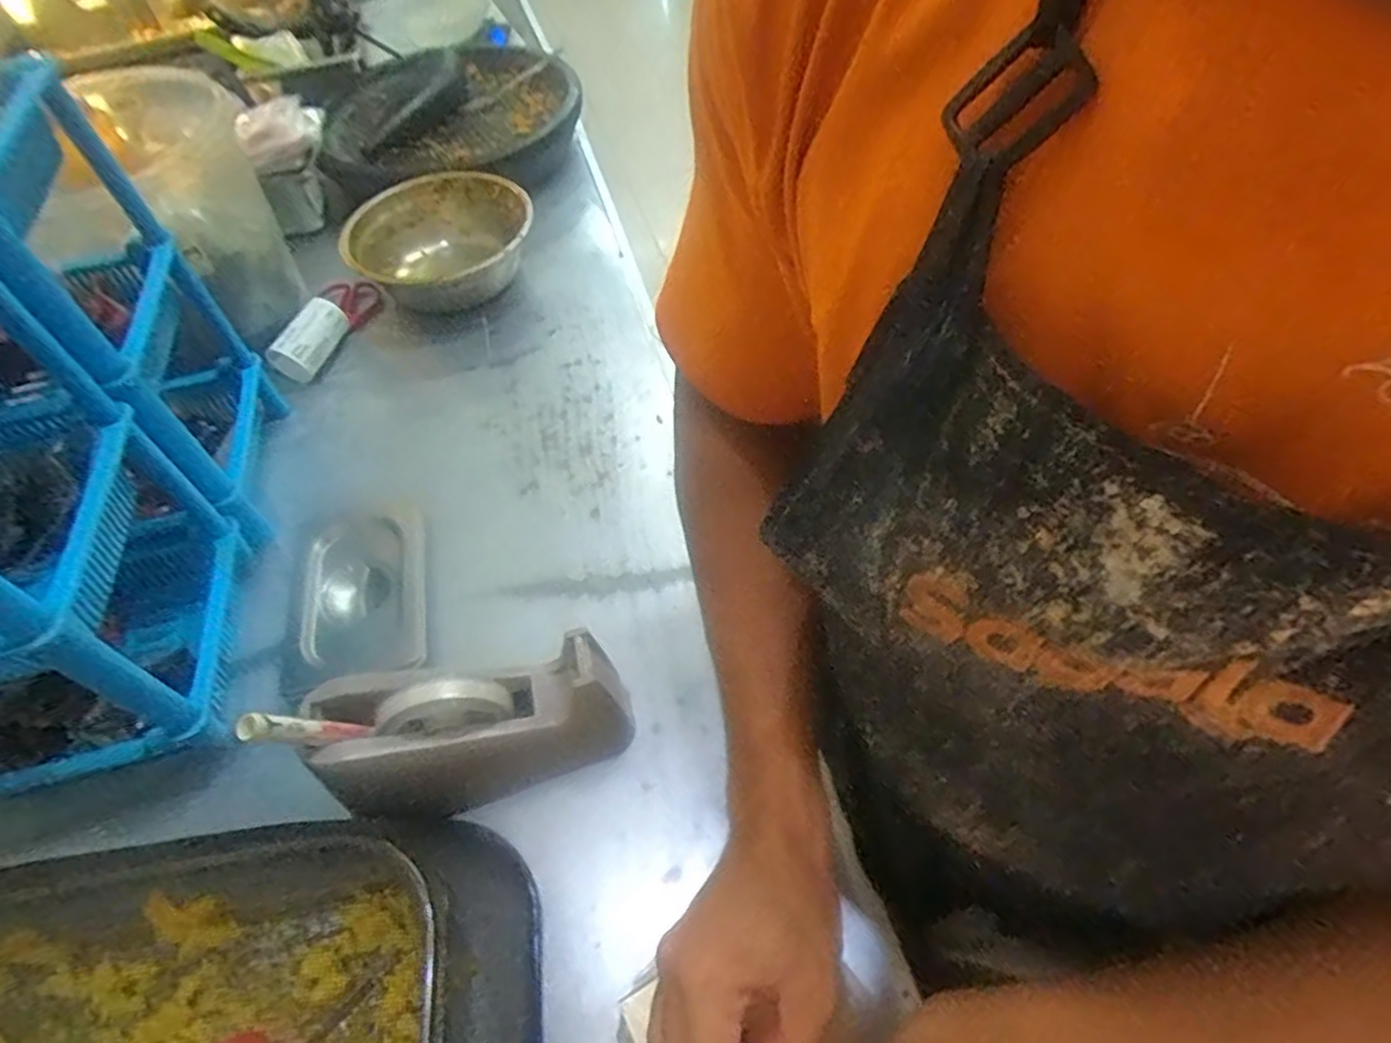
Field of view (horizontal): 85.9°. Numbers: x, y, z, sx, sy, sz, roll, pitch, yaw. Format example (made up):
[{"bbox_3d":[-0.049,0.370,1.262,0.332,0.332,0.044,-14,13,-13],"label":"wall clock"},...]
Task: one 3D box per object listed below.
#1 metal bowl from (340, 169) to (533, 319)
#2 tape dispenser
[{"bbox_3d":[-0.302,-0.332,0.908,0.216,0.090,0.201,-10,53,-5],"label":"metal bowl"},{"bbox_3d":[-0.145,0.137,0.512,0.192,0.098,0.073,-17,54,-9],"label":"tape dispenser"}]

